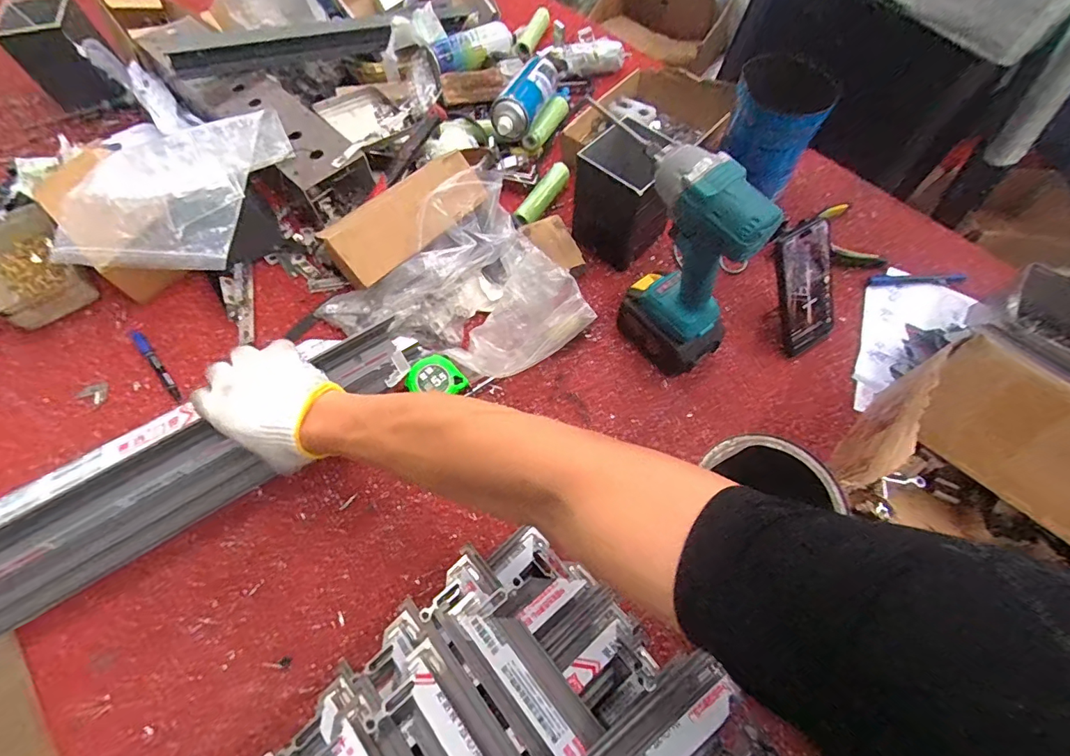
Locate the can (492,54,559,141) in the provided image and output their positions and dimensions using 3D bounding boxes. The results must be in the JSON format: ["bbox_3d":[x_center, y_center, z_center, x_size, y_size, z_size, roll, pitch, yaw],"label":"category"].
[{"bbox_3d":[-0.011,-0.421,0.716,0.058,0.059,0.163,21,66,10],"label":"can"}]

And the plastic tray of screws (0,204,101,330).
[{"bbox_3d":[-0.664,-0.148,0.624,0.106,0.060,0.163,-39,70,-17],"label":"plastic tray of screws"}]

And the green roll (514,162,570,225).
[{"bbox_3d":[0.012,-0.269,0.692,0.032,0.031,0.109,31,68,14],"label":"green roll"}]

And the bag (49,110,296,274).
[{"bbox_3d":[-0.466,-0.243,0.600,0.277,0.049,0.232,7,64,4],"label":"bag"}]

